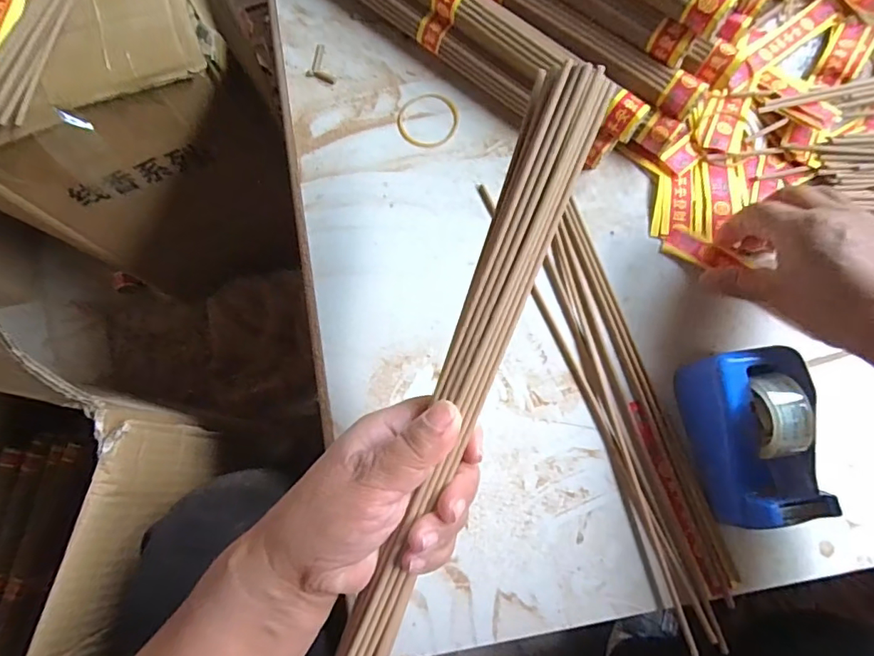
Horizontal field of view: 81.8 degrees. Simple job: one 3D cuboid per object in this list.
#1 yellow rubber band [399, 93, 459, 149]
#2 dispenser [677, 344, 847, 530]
[{"bbox_3d":[-0.007,-0.157,0.380,0.045,0.004,0.046,5,78,2],"label":"yellow rubber band"},{"bbox_3d":[0.186,0.064,0.294,0.056,0.058,0.099,-6,77,0],"label":"dispenser"}]

